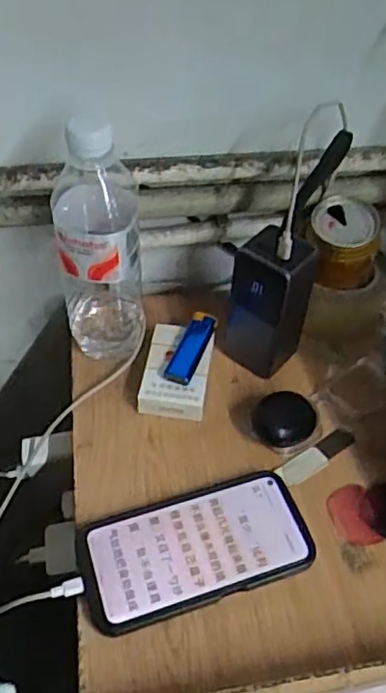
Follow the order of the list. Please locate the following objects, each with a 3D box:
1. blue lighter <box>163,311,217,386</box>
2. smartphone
[{"bbox_3d":[-0.001,0.000,0.555,0.026,0.010,0.078,17,51,15],"label":"blue lighter"},{"bbox_3d":[0.003,0.145,0.455,0.164,0.013,0.081,-14,50,-14],"label":"smartphone"}]

